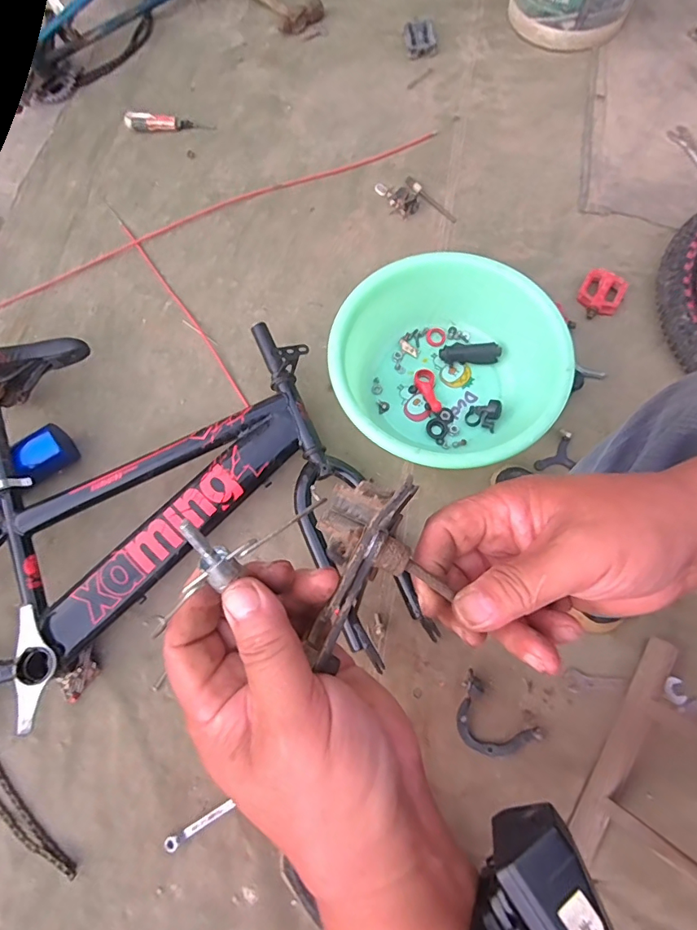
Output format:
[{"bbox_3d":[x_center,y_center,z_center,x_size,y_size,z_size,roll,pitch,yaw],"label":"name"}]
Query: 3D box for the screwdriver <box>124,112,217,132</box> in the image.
[{"bbox_3d":[-0.393,-0.745,1.015,0.191,0.021,0.041,8,72,3],"label":"screwdriver"}]

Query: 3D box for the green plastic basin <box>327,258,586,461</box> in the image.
[{"bbox_3d":[0.158,-0.149,0.751,0.344,0.131,0.328,0,72,0],"label":"green plastic basin"}]

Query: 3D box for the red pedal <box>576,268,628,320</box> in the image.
[{"bbox_3d":[0.460,-0.310,0.850,0.075,0.025,0.095,27,74,9],"label":"red pedal"}]

